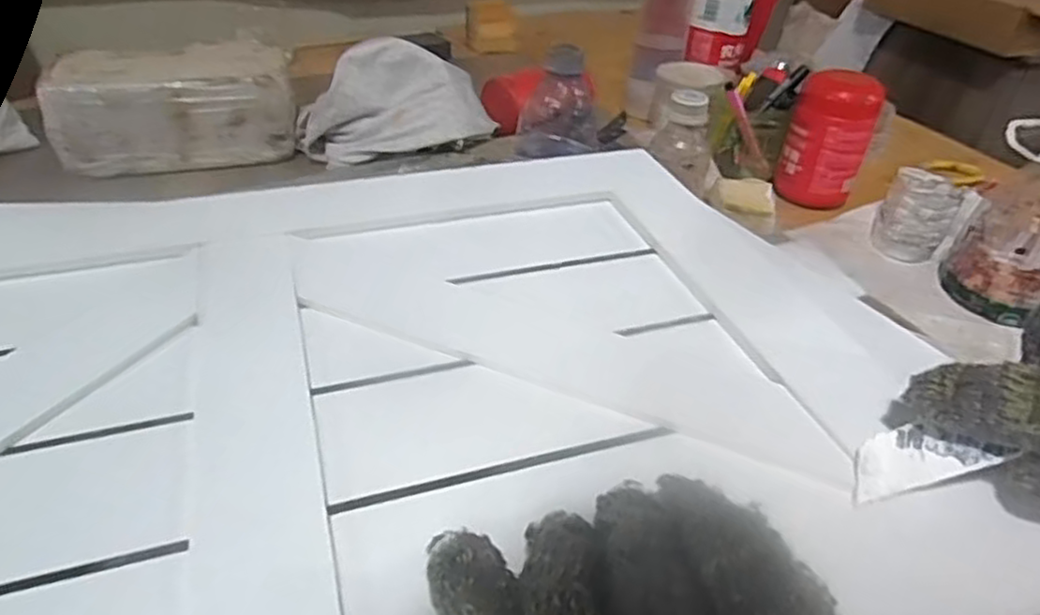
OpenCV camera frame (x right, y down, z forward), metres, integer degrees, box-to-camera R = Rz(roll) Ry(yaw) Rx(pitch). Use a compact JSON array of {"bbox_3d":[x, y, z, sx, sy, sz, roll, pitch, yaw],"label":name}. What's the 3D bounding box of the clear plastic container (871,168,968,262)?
[{"bbox_3d":[0.395,-0.092,0.692,0.064,0.071,0.063,23,43,24],"label":"clear plastic container"}]

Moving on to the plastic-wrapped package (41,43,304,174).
[{"bbox_3d":[-0.367,-0.220,0.753,0.236,0.098,0.105,-7,39,-12],"label":"plastic-wrapped package"}]

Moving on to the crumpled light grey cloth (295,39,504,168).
[{"bbox_3d":[-0.132,-0.215,0.737,0.199,0.095,0.116,-10,40,-15],"label":"crumpled light grey cloth"}]

